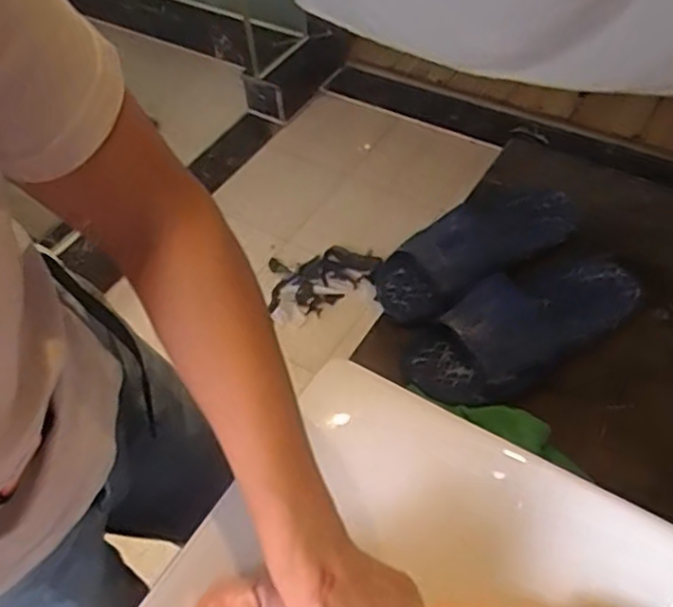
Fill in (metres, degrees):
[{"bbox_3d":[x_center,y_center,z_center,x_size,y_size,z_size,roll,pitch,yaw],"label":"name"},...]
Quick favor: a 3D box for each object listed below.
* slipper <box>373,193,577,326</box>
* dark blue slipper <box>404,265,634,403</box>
[{"bbox_3d":[0.163,-0.074,0.759,0.272,0.062,0.109,-34,57,-19],"label":"slipper"},{"bbox_3d":[0.198,0.017,0.670,0.271,0.068,0.119,-20,53,-10],"label":"dark blue slipper"}]

